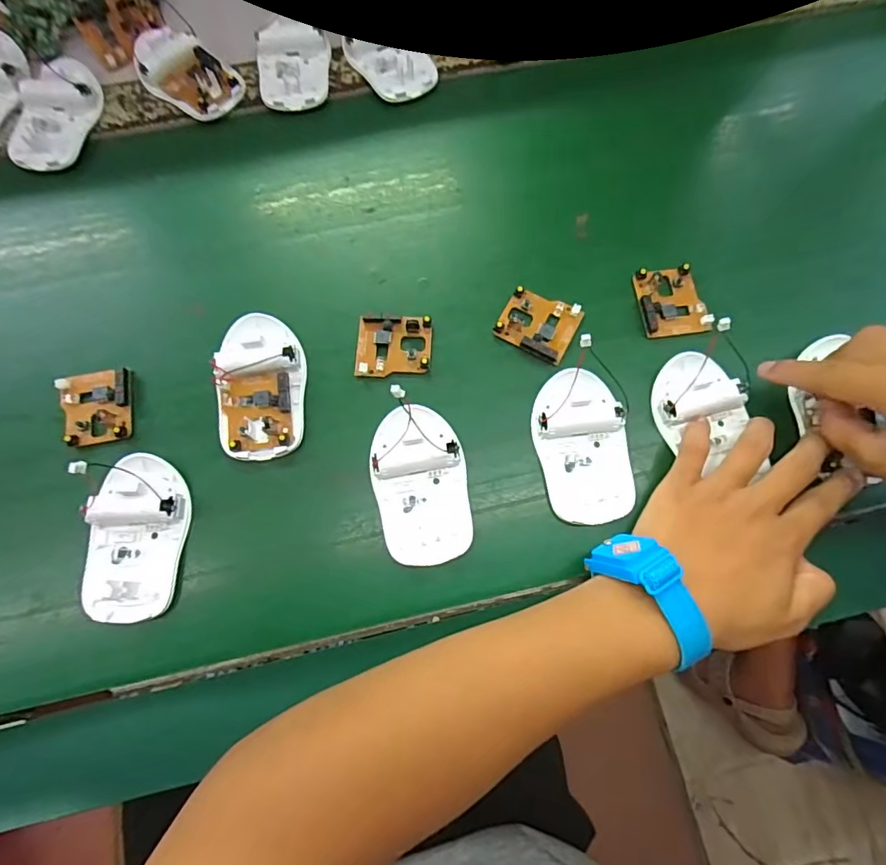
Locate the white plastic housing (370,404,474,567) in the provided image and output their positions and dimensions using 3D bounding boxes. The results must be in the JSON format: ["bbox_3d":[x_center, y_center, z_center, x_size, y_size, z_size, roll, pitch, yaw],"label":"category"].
[{"bbox_3d":[-0.014,0.032,0.313,0.056,0.020,0.094,-7,74,-2],"label":"white plastic housing"}]

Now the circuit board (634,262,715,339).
[{"bbox_3d":[0.158,-0.092,0.352,0.046,0.008,0.050,-7,74,-1],"label":"circuit board"}]

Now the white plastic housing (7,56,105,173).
[{"bbox_3d":[-0.297,-0.245,0.389,0.057,0.016,0.098,-2,74,0],"label":"white plastic housing"}]

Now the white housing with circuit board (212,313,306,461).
[{"bbox_3d":[-0.120,-0.033,0.332,0.053,0.017,0.098,-7,74,-2],"label":"white housing with circuit board"}]

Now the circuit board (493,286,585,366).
[{"bbox_3d":[0.066,-0.075,0.349,0.049,0.007,0.045,28,76,8],"label":"circuit board"}]

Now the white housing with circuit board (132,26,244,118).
[{"bbox_3d":[-0.203,-0.283,0.401,0.088,0.017,0.052,37,78,10],"label":"white housing with circuit board"}]

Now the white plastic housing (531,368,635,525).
[{"bbox_3d":[0.090,0.008,0.321,0.055,0.015,0.094,-11,74,-3],"label":"white plastic housing"}]

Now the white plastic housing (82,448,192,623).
[{"bbox_3d":[-0.186,0.062,0.305,0.055,0.019,0.096,-2,74,0],"label":"white plastic housing"}]

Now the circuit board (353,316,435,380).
[{"bbox_3d":[-0.033,-0.059,0.343,0.050,0.012,0.042,1,74,1],"label":"circuit board"}]

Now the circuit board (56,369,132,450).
[{"bbox_3d":[-0.226,-0.016,0.332,0.042,0.014,0.046,-10,74,-3],"label":"circuit board"}]

